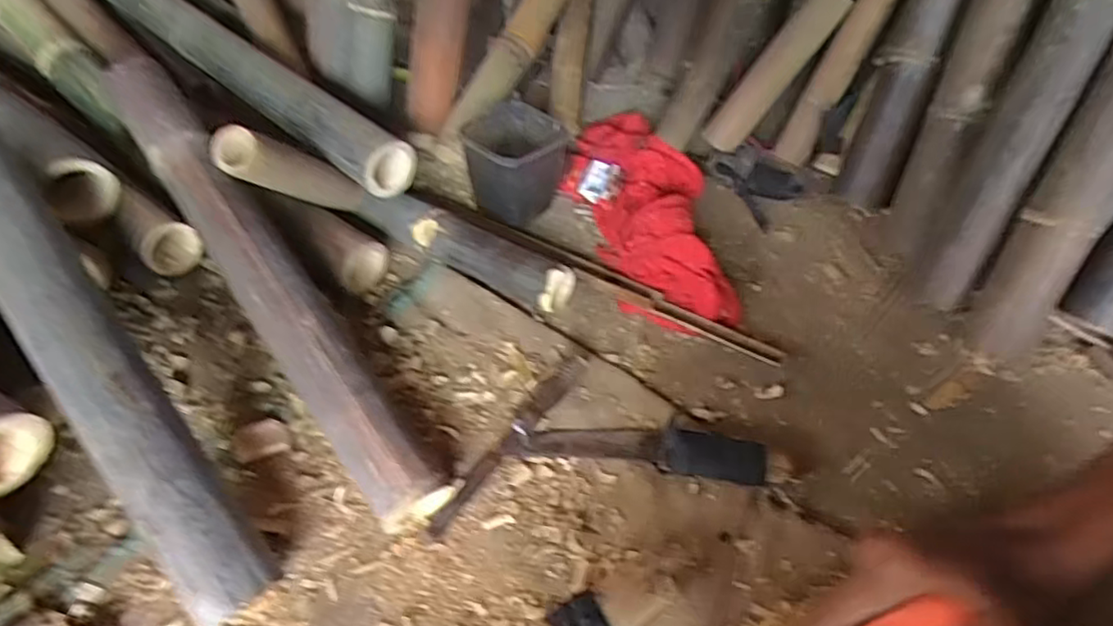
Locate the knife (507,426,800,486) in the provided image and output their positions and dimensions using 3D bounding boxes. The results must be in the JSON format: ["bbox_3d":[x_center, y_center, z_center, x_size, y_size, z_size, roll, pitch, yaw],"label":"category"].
[{"bbox_3d":[0.093,0.137,0.660,0.274,0.030,0.045,7,49,2],"label":"knife"}]

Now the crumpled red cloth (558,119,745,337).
[{"bbox_3d":[0.118,-0.147,0.904,0.200,0.069,0.412,-2,49,-6],"label":"crumpled red cloth"}]

